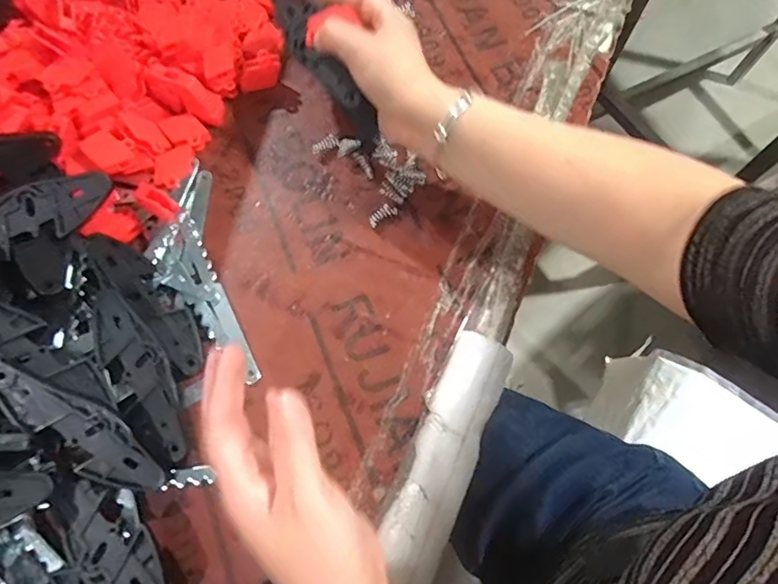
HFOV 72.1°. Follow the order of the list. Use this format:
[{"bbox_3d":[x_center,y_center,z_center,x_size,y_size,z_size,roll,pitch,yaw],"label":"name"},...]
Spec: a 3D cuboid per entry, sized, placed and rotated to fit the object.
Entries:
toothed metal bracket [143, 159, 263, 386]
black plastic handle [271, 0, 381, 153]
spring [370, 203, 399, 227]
[{"bbox_3d":[-0.151,-0.015,0.414,0.057,0.014,0.186,-17,71,-7],"label":"toothed metal bracket"},{"bbox_3d":[-0.048,-0.177,0.411,0.029,0.024,0.155,-29,76,-11],"label":"black plastic handle"},{"bbox_3d":[-0.005,-0.063,0.438,0.026,0.007,0.011,-31,73,-11],"label":"spring"}]

